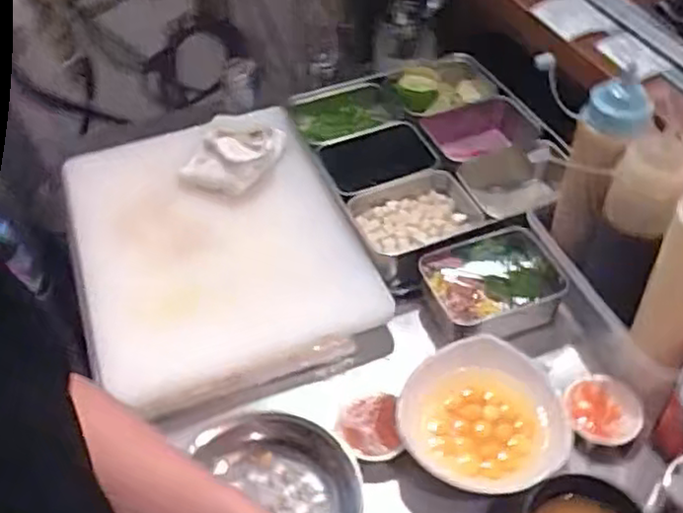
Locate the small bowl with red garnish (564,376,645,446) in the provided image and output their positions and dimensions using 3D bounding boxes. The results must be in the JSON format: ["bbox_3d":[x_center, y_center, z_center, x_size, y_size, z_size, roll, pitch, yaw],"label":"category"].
[{"bbox_3d":[0.246,0.144,0.657,0.063,0.028,0.066,-3,46,3],"label":"small bowl with red garnish"}]

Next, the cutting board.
[{"bbox_3d":[-0.154,-0.022,0.813,0.316,0.032,0.366,-23,59,0],"label":"cutting board"}]

